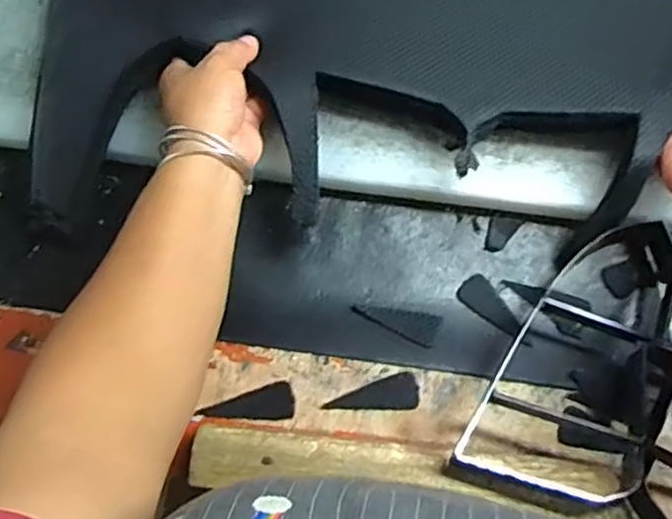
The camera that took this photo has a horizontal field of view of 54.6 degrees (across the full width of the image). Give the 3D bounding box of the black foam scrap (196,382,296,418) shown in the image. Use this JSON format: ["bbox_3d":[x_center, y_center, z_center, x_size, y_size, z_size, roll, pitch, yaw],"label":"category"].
[{"bbox_3d":[-0.066,0.107,0.493,0.068,0.008,0.026,0,79,0],"label":"black foam scrap"}]

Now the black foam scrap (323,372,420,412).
[{"bbox_3d":[0.028,0.102,0.496,0.069,0.004,0.027,-3,79,0],"label":"black foam scrap"}]

